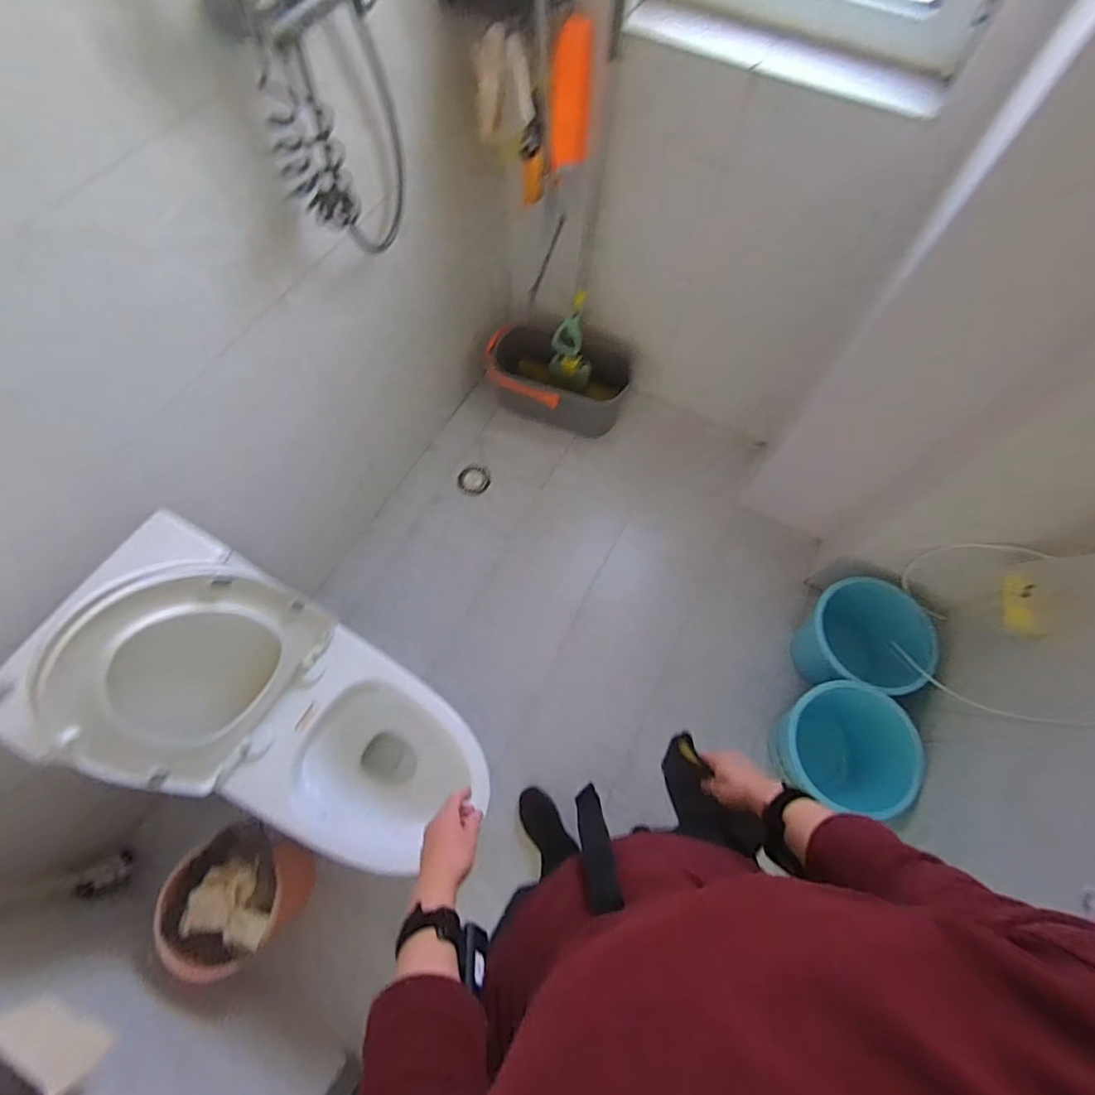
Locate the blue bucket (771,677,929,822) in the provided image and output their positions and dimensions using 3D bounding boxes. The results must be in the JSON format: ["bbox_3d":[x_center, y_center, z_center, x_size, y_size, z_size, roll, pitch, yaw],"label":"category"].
[{"bbox_3d":[0.685,0.485,1.283,0.286,0.247,0.274,8,66,2],"label":"blue bucket"}]

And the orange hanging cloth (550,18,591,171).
[{"bbox_3d":[0.054,-0.971,1.141,0.088,0.243,0.048,-1,66,-2],"label":"orange hanging cloth"}]

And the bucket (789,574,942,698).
[{"bbox_3d":[0.787,0.238,1.333,0.270,0.206,0.267,17,67,6],"label":"bucket"}]

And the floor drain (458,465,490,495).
[{"bbox_3d":[-0.235,-0.218,1.693,0.098,0.010,0.108,-30,70,-13],"label":"floor drain"}]

